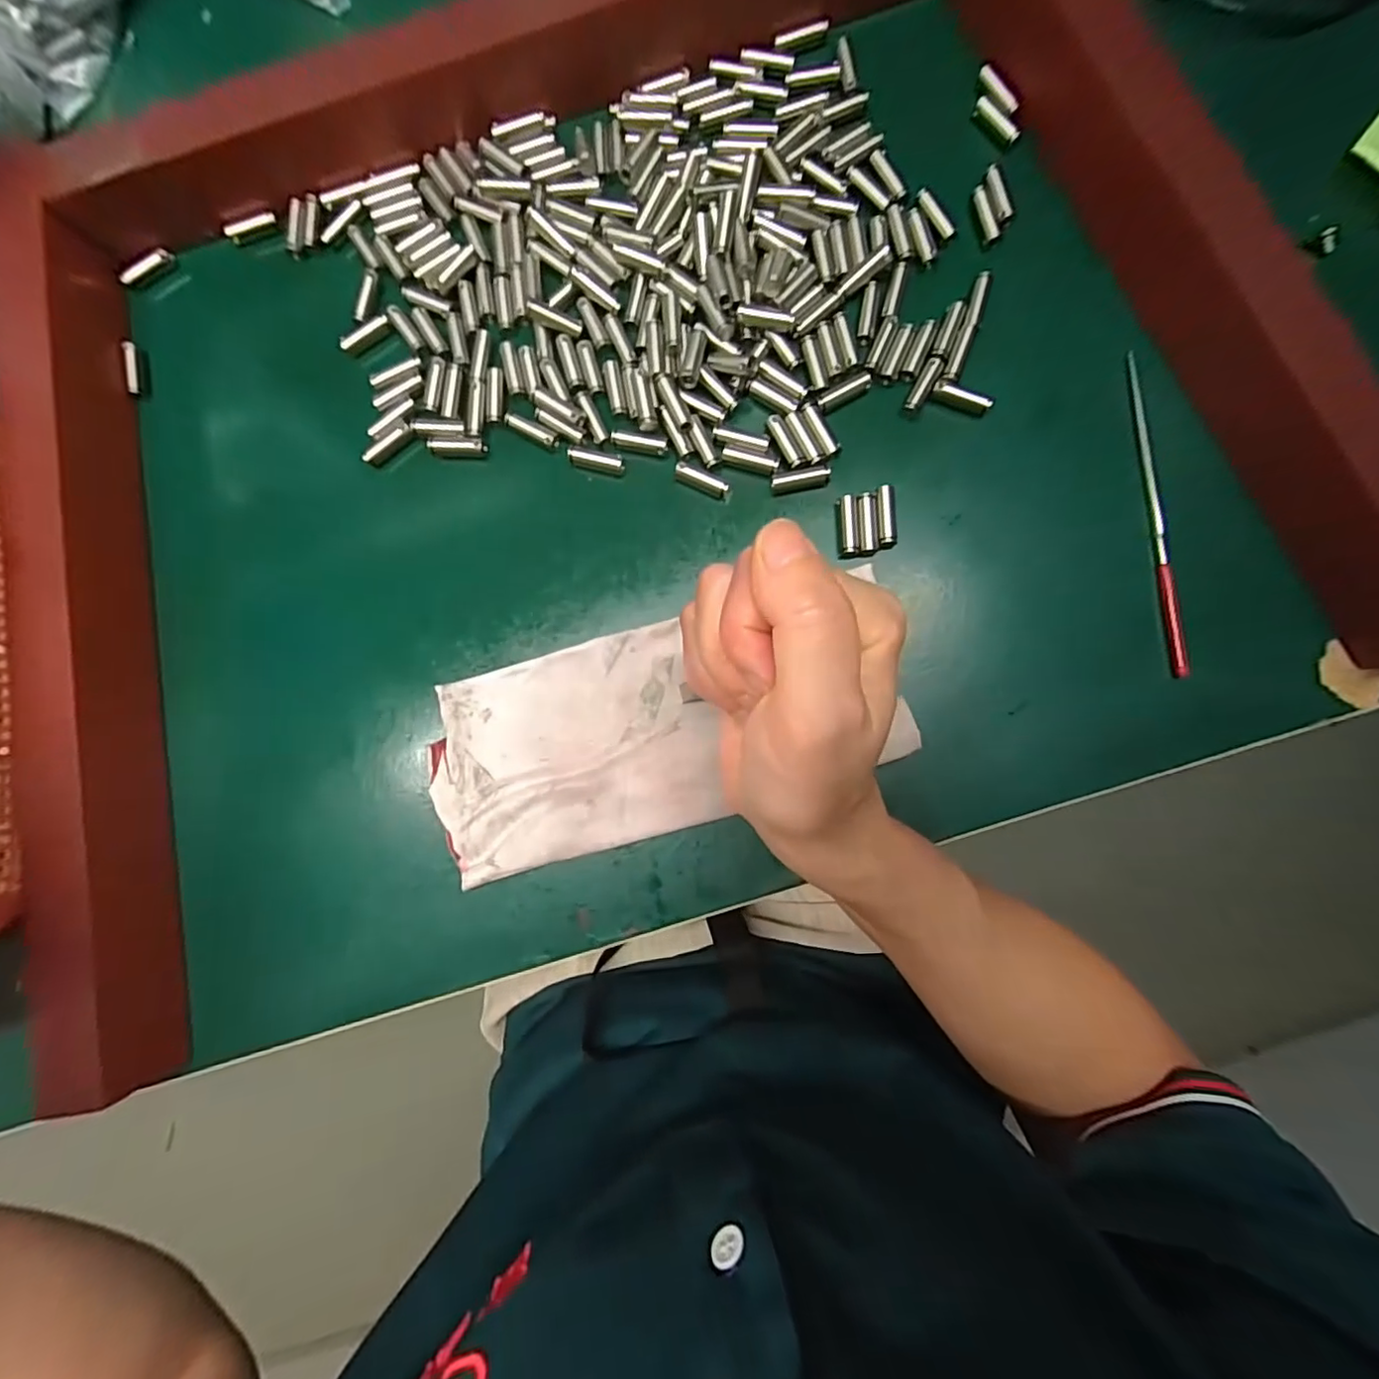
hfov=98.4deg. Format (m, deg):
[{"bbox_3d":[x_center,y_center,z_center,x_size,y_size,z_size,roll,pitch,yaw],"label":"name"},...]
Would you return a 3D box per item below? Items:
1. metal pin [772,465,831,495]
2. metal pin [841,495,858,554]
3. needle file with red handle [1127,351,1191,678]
[{"bbox_3d":[0.048,-0.090,0.254,0.024,0.005,0.009,-6,86,2],"label":"metal pin"},{"bbox_3d":[0.068,-0.070,0.251,0.006,0.004,0.025,0,87,2],"label":"metal pin"},{"bbox_3d":[0.193,-0.073,0.247,0.004,0.013,0.135,-6,86,2],"label":"needle file with red handle"}]

